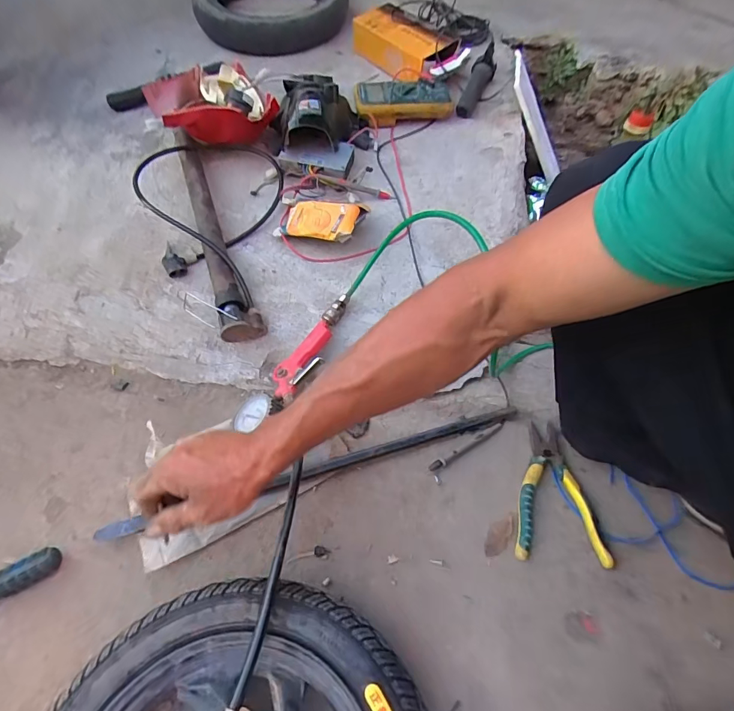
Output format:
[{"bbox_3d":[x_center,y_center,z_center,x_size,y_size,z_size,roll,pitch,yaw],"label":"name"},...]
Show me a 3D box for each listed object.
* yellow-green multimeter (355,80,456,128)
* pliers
[{"bbox_3d":[0.072,-0.483,0.816,0.195,0.048,0.077,-17,57,-14],"label":"yellow-green multimeter"},{"bbox_3d":[0.234,0.171,0.549,0.106,0.013,0.169,2,54,0],"label":"pliers"}]

